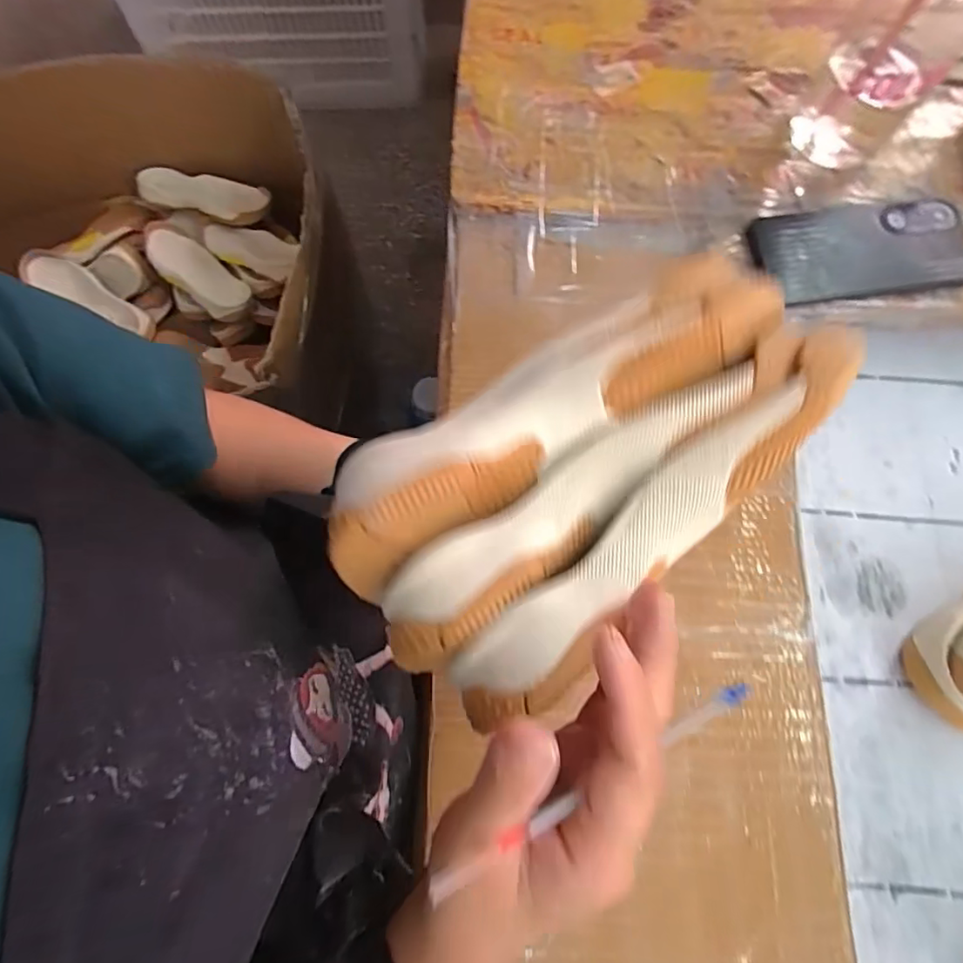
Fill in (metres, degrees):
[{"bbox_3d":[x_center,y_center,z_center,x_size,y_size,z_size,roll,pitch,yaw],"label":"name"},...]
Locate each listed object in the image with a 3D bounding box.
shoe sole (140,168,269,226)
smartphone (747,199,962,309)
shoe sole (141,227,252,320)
[{"bbox_3d":[-0.474,-0.494,0.941,0.225,0.027,0.073,15,74,5],"label":"shoe sole"},{"bbox_3d":[0.302,-0.184,0.437,0.162,0.008,0.075,-6,89,4],"label":"smartphone"},{"bbox_3d":[-0.477,-0.347,0.916,0.207,0.027,0.074,36,77,10],"label":"shoe sole"}]

